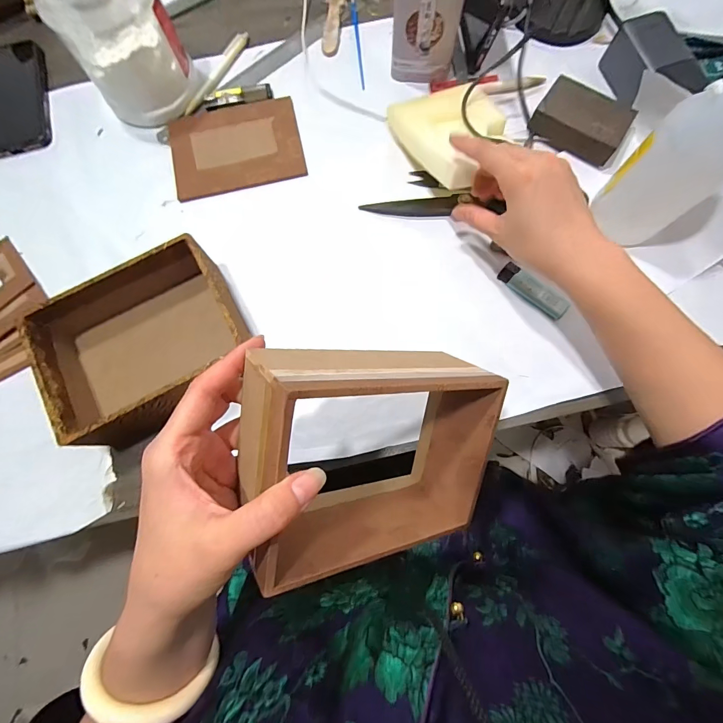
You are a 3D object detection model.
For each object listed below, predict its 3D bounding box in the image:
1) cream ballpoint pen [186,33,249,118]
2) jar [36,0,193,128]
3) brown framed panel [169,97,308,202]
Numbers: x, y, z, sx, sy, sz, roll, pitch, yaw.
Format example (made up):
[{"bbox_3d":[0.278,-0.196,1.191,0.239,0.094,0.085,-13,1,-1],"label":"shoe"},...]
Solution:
[{"bbox_3d":[-0.185,-0.372,0.479,0.014,0.006,0.138,25,80,6],"label":"cream ballpoint pen"},{"bbox_3d":[-0.270,-0.368,0.413,0.105,0.136,0.123,-31,79,-5],"label":"jar"},{"bbox_3d":[-0.155,-0.267,0.465,0.157,0.007,0.120,-11,78,-1],"label":"brown framed panel"}]

